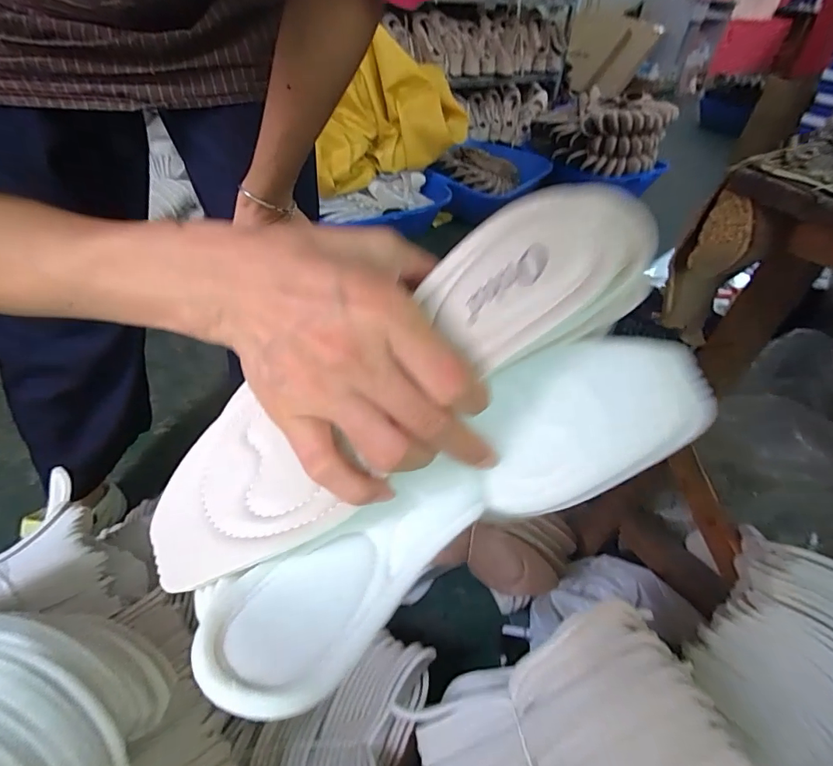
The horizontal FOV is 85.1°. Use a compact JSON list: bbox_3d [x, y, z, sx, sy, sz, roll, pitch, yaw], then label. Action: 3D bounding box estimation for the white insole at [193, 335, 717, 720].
[{"bbox_3d":[0.019,0.050,0.191,0.202,0.070,0.065,-29,51,-14],"label":"white insole"}]

